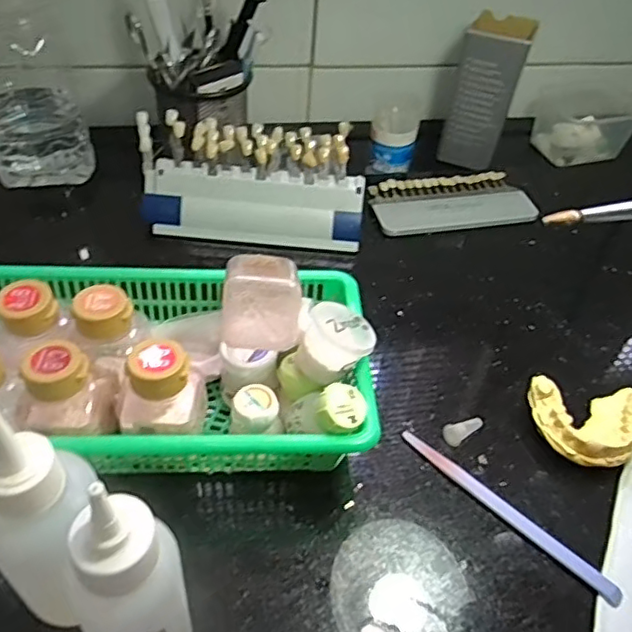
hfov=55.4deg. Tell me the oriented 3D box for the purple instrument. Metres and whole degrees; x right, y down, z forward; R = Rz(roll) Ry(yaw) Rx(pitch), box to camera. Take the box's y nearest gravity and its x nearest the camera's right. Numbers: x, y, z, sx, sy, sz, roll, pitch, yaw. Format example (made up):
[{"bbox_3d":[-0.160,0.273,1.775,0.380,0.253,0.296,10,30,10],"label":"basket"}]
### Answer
[{"bbox_3d":[0.107,0.109,0.341,0.138,0.006,0.010,37,52,26],"label":"purple instrument"}]

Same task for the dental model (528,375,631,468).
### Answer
[{"bbox_3d":[0.167,0.067,0.372,0.066,0.028,0.053,9,45,1],"label":"dental model"}]

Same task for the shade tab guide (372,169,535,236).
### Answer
[{"bbox_3d":[0.121,-0.105,0.543,0.144,0.011,0.070,-6,47,-13],"label":"shade tab guide"}]

